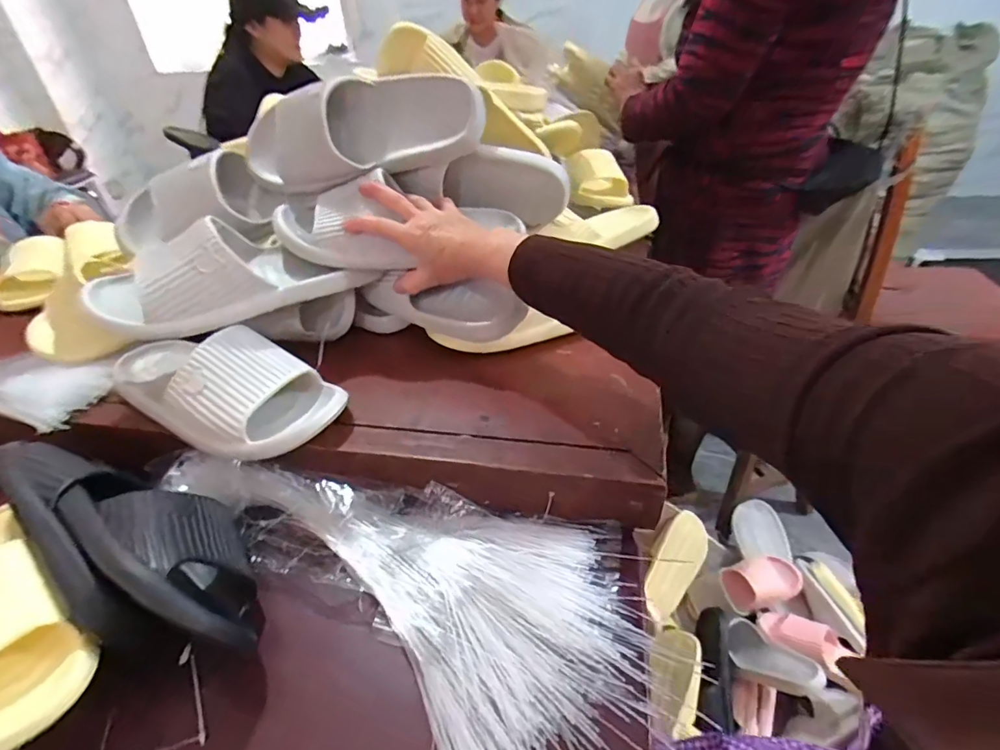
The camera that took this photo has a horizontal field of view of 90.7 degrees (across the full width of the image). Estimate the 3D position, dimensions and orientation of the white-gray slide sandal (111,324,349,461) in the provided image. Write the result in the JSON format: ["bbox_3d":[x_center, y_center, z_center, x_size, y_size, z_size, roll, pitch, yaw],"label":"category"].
[{"bbox_3d":[-0.298,0.003,0.500,0.282,0.076,0.105,14,40,22],"label":"white-gray slide sandal"}]

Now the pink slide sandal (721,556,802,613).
[{"bbox_3d":[0.574,0.457,1.090,0.164,0.055,0.092,-9,37,-8],"label":"pink slide sandal"}]

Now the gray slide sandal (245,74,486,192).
[{"bbox_3d":[-0.159,-0.291,0.585,0.273,0.103,0.092,-1,37,4],"label":"gray slide sandal"}]

